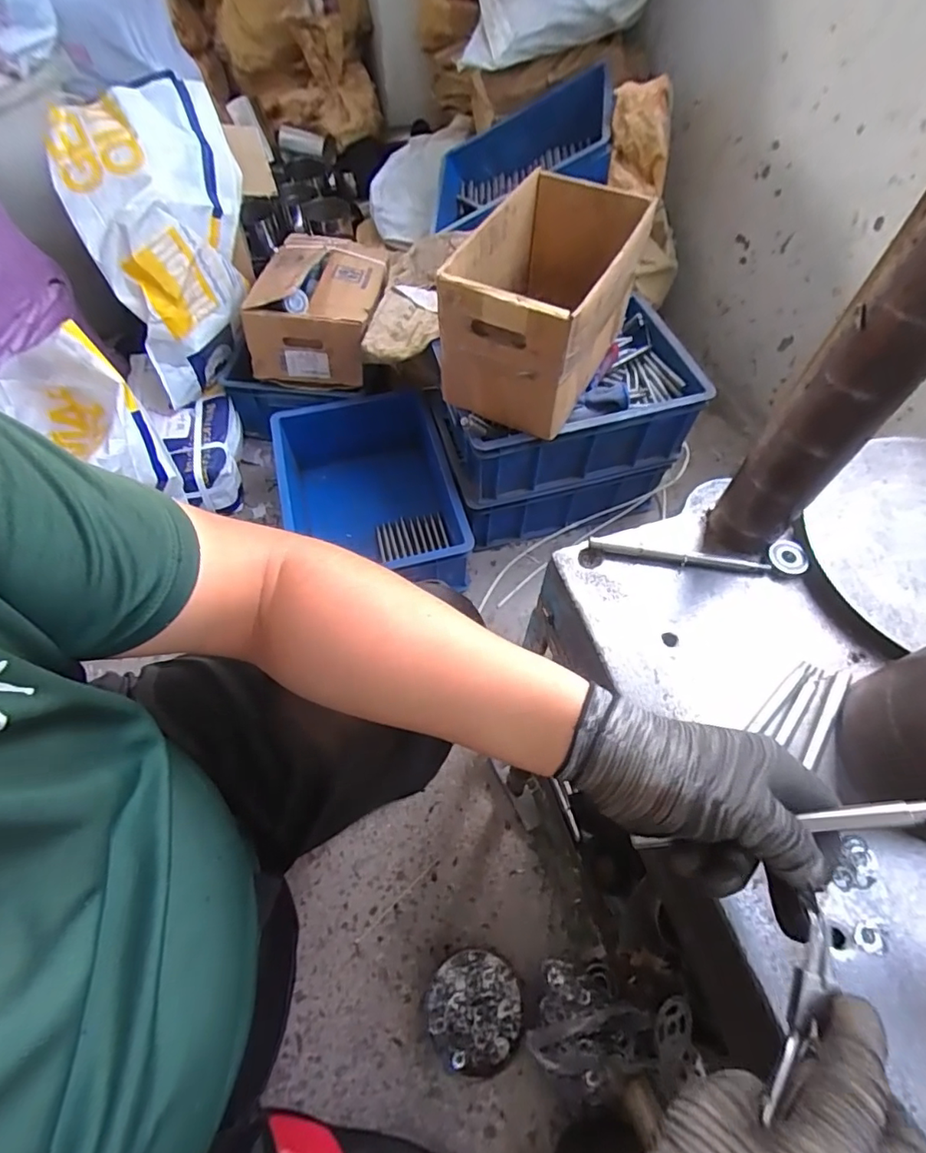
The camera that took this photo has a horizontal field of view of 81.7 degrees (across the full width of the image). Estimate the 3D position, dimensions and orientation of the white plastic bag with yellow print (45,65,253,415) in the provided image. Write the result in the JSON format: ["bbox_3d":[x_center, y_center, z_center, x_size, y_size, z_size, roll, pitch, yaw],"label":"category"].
[{"bbox_3d":[-0.515,-0.596,0.981,0.275,0.366,0.309,-20,62,-11],"label":"white plastic bag with yellow print"}]

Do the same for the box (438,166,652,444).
[{"bbox_3d":[0.125,-0.406,0.793,0.198,0.192,0.319,24,63,13],"label":"box"}]

